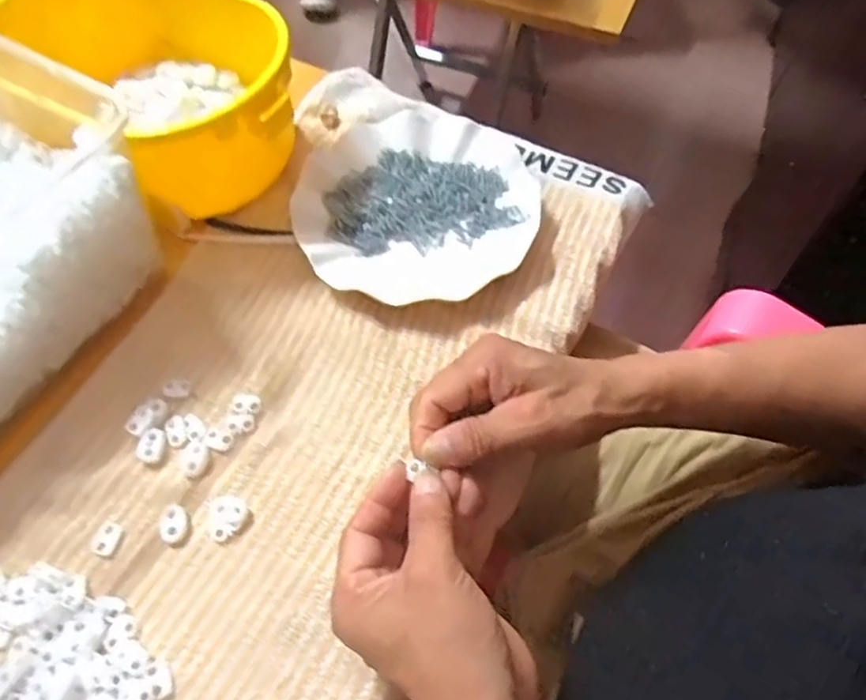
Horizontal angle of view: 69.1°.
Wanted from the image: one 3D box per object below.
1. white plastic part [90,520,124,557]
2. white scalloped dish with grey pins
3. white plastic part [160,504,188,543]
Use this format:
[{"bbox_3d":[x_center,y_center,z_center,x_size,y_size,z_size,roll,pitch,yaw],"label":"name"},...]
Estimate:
[{"bbox_3d":[-0.192,0.110,0.370,0.015,0.004,0.020,8,60,4],"label":"white plastic part"},{"bbox_3d":[-0.010,-0.116,0.491,0.178,0.026,0.191,0,59,0],"label":"white scalloped dish with grey pins"},{"bbox_3d":[-0.153,0.103,0.373,0.015,0.006,0.023,-18,61,-11],"label":"white plastic part"}]

